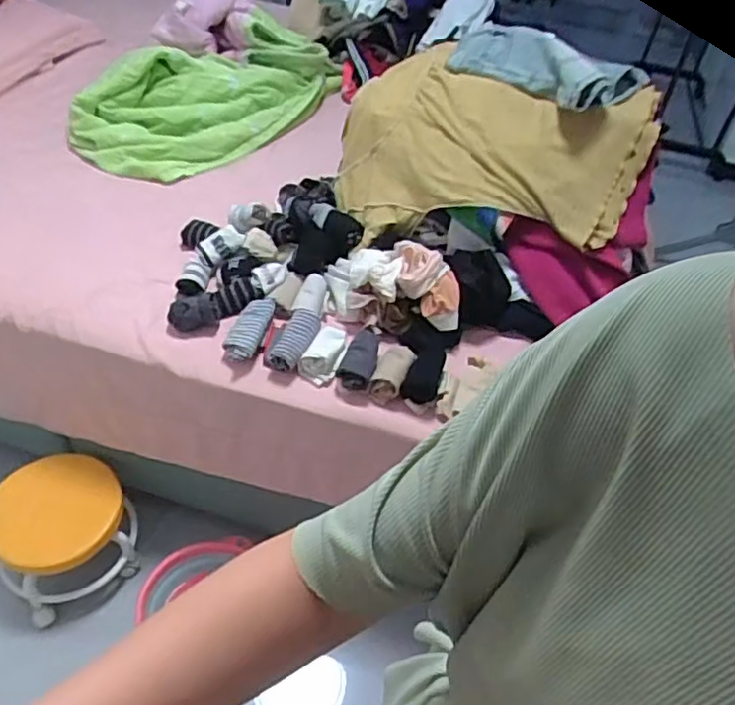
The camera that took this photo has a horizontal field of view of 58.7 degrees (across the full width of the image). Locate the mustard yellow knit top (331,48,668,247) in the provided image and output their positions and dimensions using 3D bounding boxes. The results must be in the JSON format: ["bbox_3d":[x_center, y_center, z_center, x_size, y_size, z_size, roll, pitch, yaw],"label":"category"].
[{"bbox_3d":[0.244,-0.420,1.328,0.587,0.232,0.420,13,45,6],"label":"mustard yellow knit top"}]

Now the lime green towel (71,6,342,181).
[{"bbox_3d":[-0.375,-0.697,1.686,0.304,0.197,0.720,30,49,22],"label":"lime green towel"}]

